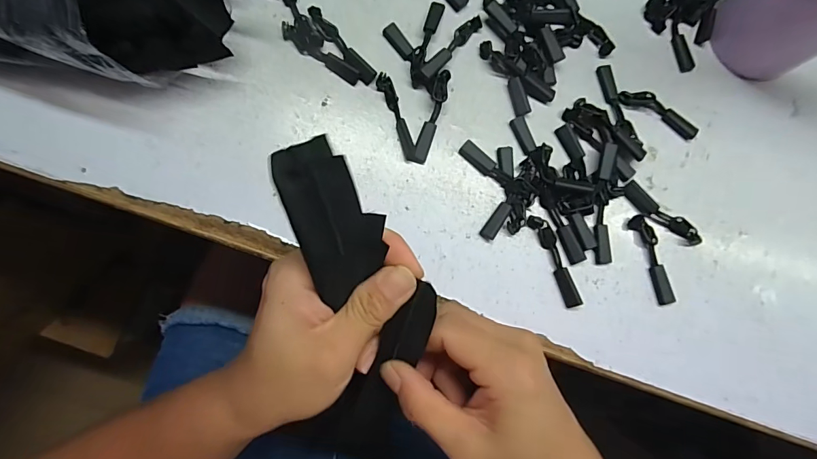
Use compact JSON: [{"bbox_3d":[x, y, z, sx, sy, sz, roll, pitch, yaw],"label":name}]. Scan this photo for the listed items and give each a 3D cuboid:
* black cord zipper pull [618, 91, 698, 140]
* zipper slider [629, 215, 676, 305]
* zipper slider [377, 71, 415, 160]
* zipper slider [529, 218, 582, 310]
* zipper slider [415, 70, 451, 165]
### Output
[{"bbox_3d":[0.161,-0.076,0.273,0.053,0.006,0.013,28,83,1],"label":"black cord zipper pull"},{"bbox_3d":[0.150,0.018,0.260,0.014,0.006,0.055,-17,84,-5],"label":"zipper slider"},{"bbox_3d":[-0.007,-0.070,0.262,0.009,0.006,0.056,-21,85,-5],"label":"zipper slider"},{"bbox_3d":[0.089,0.018,0.255,0.011,0.006,0.058,-23,85,-5],"label":"zipper slider"},{"bbox_3d":[0.015,-0.069,0.261,0.009,0.011,0.058,16,83,-1],"label":"zipper slider"}]

